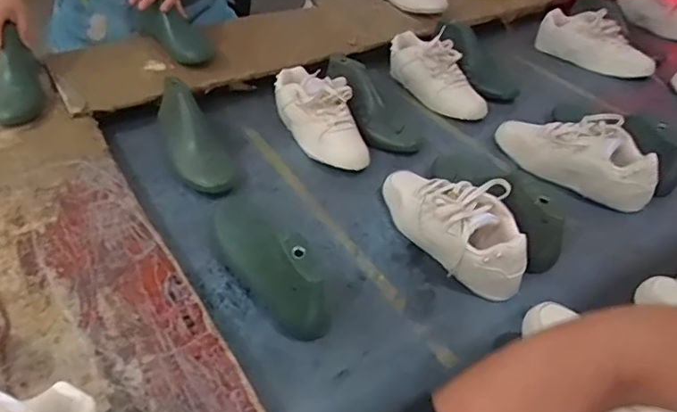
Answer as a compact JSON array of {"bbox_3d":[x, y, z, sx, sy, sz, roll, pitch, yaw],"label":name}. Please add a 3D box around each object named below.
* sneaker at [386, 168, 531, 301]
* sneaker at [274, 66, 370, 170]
[{"bbox_3d":[0.163,0.010,0.739,0.119,0.090,0.254,-19,45,-22],"label":"sneaker"},{"bbox_3d":[-0.025,-0.157,0.925,0.105,0.083,0.253,-21,59,-23],"label":"sneaker"}]

